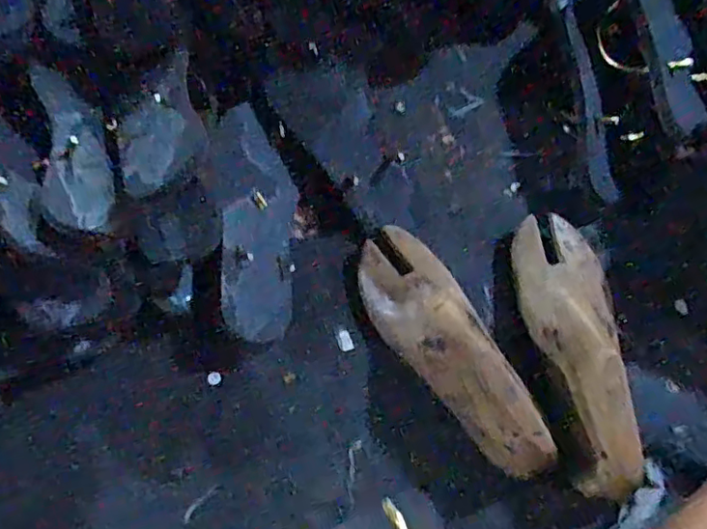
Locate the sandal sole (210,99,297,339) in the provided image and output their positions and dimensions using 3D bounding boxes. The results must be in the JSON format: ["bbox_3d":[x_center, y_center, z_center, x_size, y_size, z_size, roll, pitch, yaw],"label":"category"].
[{"bbox_3d":[-0.088,-0.043,0.537,0.072,0.029,0.211,-7,70,-4],"label":"sandal sole"}]

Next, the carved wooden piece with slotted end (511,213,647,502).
[{"bbox_3d":[0.180,0.064,0.485,0.070,0.080,0.229,0,70,-1],"label":"carved wooden piece with slotted end"}]

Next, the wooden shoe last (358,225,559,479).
[{"bbox_3d":[0.074,0.067,0.492,0.074,0.070,0.228,-23,72,-9],"label":"wooden shoe last"}]

